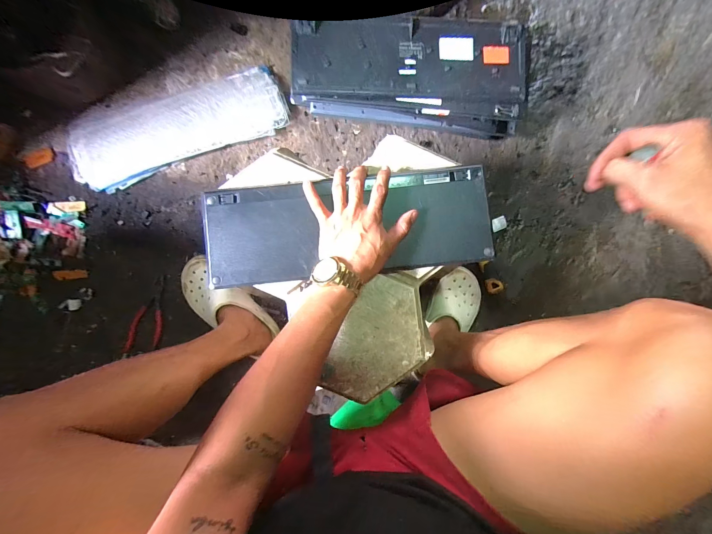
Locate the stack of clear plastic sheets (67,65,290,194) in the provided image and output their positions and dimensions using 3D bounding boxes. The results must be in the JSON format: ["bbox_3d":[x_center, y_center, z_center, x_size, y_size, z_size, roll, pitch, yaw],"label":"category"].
[{"bbox_3d":[-0.394,-0.308,0.668,0.476,0.033,0.178,-17,89,-2],"label":"stack of clear plastic sheets"}]

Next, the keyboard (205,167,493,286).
[{"bbox_3d":[-0.011,-0.058,0.439,0.402,0.024,0.137,-5,87,0],"label":"keyboard"}]

